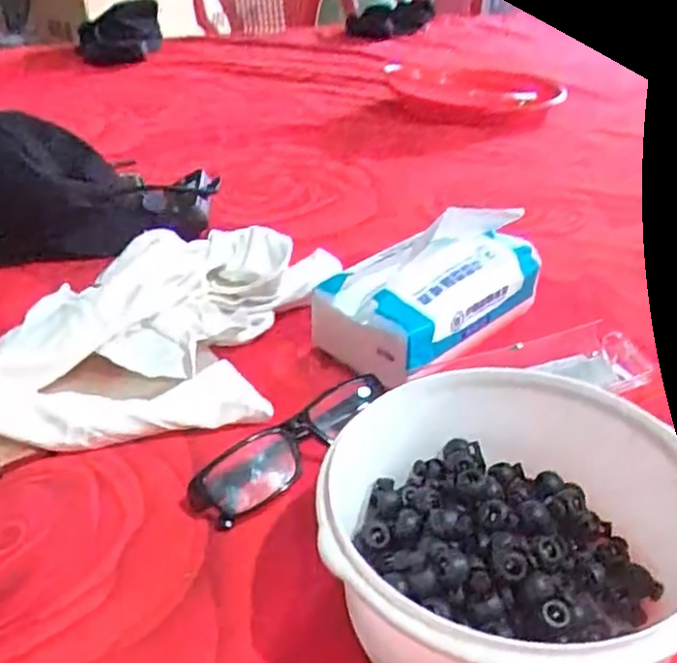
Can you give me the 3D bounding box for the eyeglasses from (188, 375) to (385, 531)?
[{"bbox_3d":[-0.028,0.065,0.420,0.038,0.032,0.132,25,39,36],"label":"eyeglasses"}]

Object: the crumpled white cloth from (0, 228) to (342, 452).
[{"bbox_3d":[-0.121,-0.004,0.504,0.218,0.063,0.207,0,31,1],"label":"crumpled white cloth"}]

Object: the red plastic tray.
[{"bbox_3d":[0.210,-0.375,1.125,0.237,0.050,0.236,-5,31,-8],"label":"red plastic tray"}]

